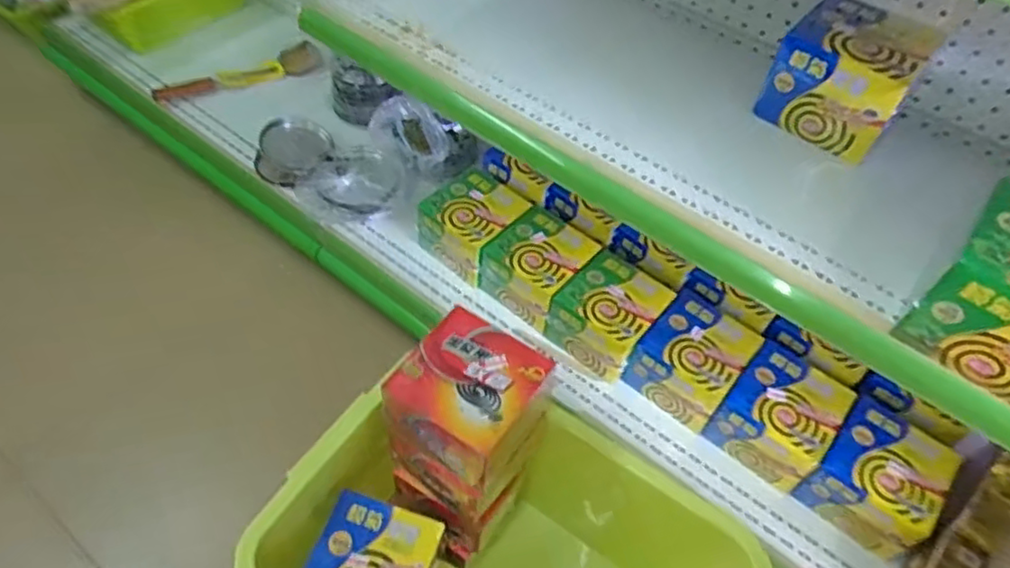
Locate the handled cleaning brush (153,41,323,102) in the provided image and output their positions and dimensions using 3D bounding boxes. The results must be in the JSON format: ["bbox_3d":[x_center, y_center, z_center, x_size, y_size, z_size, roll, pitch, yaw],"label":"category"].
[{"bbox_3d":[-0.553,-0.444,1.383,0.341,0.041,0.079,-23,56,-20],"label":"handled cleaning brush"}]

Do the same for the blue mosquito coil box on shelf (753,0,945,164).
[{"bbox_3d":[0.382,-0.238,0.744,0.129,0.102,0.142,33,57,21],"label":"blue mosquito coil box on shelf"}]

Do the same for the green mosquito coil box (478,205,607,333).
[{"bbox_3d":[0.059,-0.032,1.057,0.134,0.109,0.153,37,58,23],"label":"green mosquito coil box"}]

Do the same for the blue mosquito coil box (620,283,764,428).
[{"bbox_3d":[0.276,0.106,0.969,0.135,0.100,0.145,33,57,21],"label":"blue mosquito coil box"}]

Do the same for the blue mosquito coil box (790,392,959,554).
[{"bbox_3d":[0.489,0.255,0.876,0.133,0.115,0.140,34,57,22],"label":"blue mosquito coil box"}]

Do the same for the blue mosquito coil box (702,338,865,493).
[{"bbox_3d":[0.382,0.182,0.921,0.136,0.097,0.140,34,57,22],"label":"blue mosquito coil box"}]

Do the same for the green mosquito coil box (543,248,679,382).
[{"bbox_3d":[0.162,0.041,1.012,0.134,0.113,0.152,34,57,21],"label":"green mosquito coil box"}]

